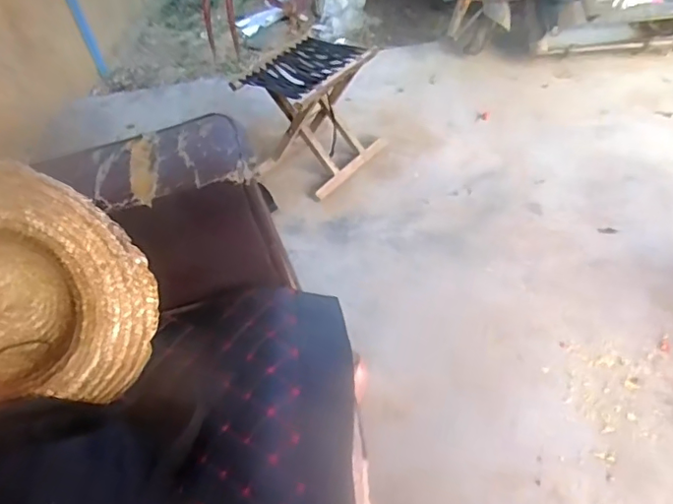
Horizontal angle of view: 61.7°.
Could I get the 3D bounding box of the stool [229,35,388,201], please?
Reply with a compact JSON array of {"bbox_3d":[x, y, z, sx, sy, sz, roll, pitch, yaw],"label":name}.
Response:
[{"bbox_3d":[-0.059,-0.388,1.584,0.290,0.306,0.322,22,50,29],"label":"stool"}]

